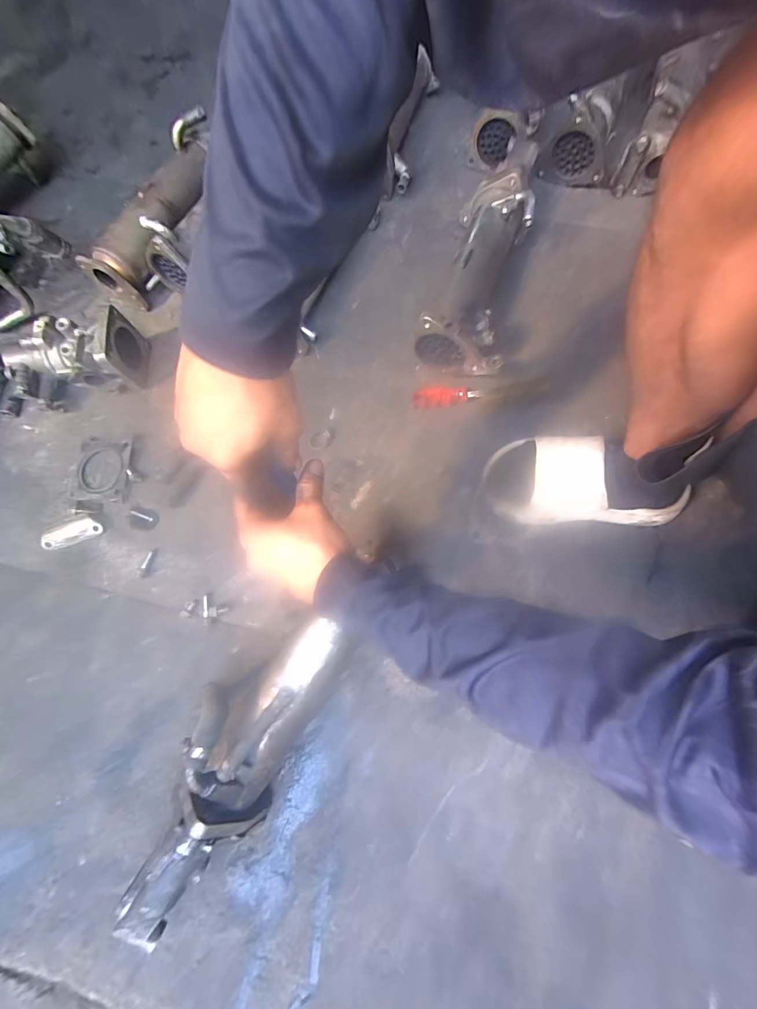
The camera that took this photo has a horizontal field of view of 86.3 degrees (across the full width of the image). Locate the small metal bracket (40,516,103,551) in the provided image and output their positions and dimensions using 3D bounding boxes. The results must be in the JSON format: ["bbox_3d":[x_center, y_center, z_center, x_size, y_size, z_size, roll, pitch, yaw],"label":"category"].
[{"bbox_3d":[-0.483,0.044,0.635,0.093,0.022,0.037,-20,70,-5],"label":"small metal bracket"}]

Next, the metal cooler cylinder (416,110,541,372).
[{"bbox_3d":[0.160,-0.376,0.659,0.131,0.129,0.341,12,64,10],"label":"metal cooler cylinder"}]

